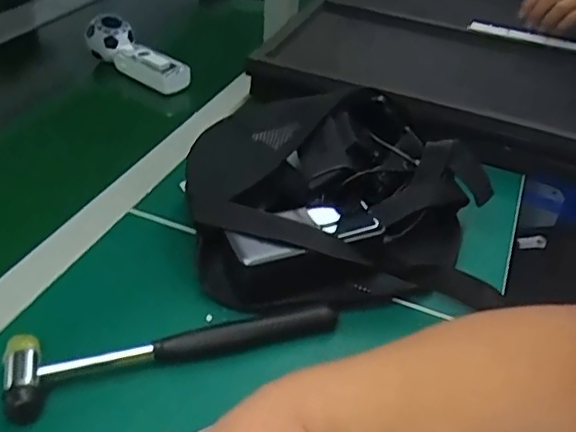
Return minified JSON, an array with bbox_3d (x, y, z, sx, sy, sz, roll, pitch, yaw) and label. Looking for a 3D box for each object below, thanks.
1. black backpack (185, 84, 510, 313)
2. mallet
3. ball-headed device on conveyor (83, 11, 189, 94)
[{"bbox_3d":[0.047,-0.025,0.536,0.272,0.097,0.213,0,38,-5],"label":"black backpack"},{"bbox_3d":[-0.083,0.091,0.442,0.238,0.024,0.056,-12,41,-19],"label":"mallet"},{"bbox_3d":[-0.204,-0.223,0.807,0.164,0.057,0.048,26,43,26],"label":"ball-headed device on conveyor"}]

